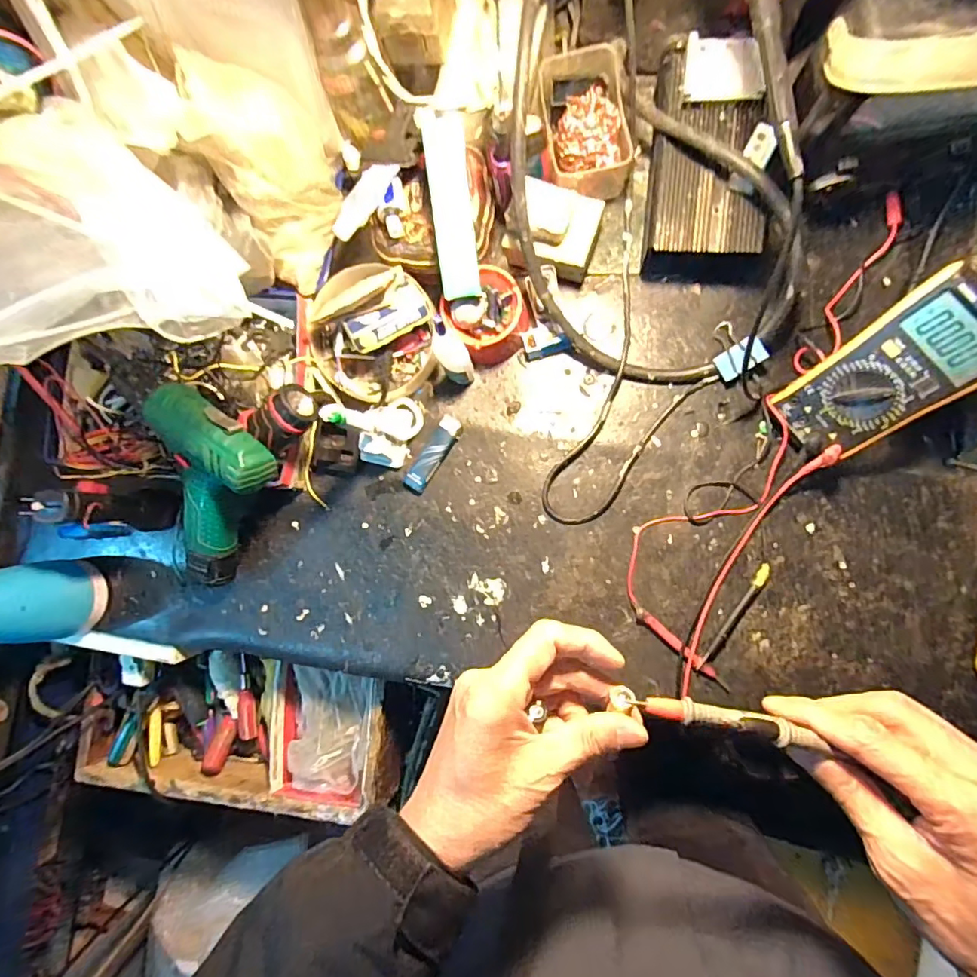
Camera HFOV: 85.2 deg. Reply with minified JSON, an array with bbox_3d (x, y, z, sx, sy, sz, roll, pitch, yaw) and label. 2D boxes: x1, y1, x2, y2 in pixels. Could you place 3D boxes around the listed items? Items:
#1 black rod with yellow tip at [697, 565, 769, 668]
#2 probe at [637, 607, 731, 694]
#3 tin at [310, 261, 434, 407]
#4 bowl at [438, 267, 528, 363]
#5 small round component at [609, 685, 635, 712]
[{"bbox_3d":[0.234,0.123,0.506,0.011,0.008,0.117,33,92,7],"label":"black rod with yellow tip"},{"bbox_3d":[0.187,0.155,0.511,0.111,0.011,0.012,40,93,6],"label":"probe"},{"bbox_3d":[-0.121,-0.161,0.534,0.128,0.059,0.142,-26,85,5],"label":"tin"},{"bbox_3d":[0.001,-0.169,0.529,0.074,0.051,0.074,0,88,7],"label":"bowl"},{"bbox_3d":[0.075,0.117,0.299,0.014,0.004,0.013,-2,45,2],"label":"small round component"}]

